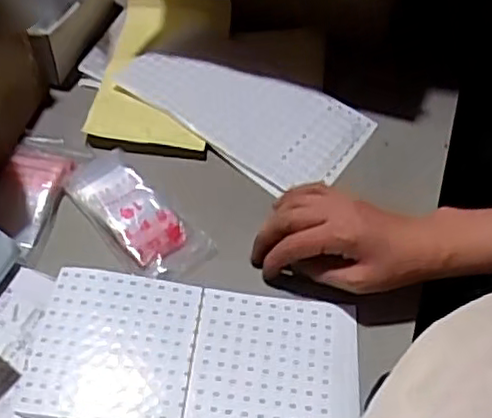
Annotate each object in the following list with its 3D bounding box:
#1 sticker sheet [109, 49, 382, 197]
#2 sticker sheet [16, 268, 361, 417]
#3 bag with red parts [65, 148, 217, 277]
[{"bbox_3d":[-0.003,-0.112,0.709,0.249,0.025,0.140,31,57,16],"label":"sticker sheet"},{"bbox_3d":[-0.038,0.116,0.523,0.251,0.009,0.124,8,54,0],"label":"sticker sheet"},{"bbox_3d":[-0.105,0.005,0.609,0.072,0.021,0.157,-36,65,-27],"label":"bag with red parts"}]

